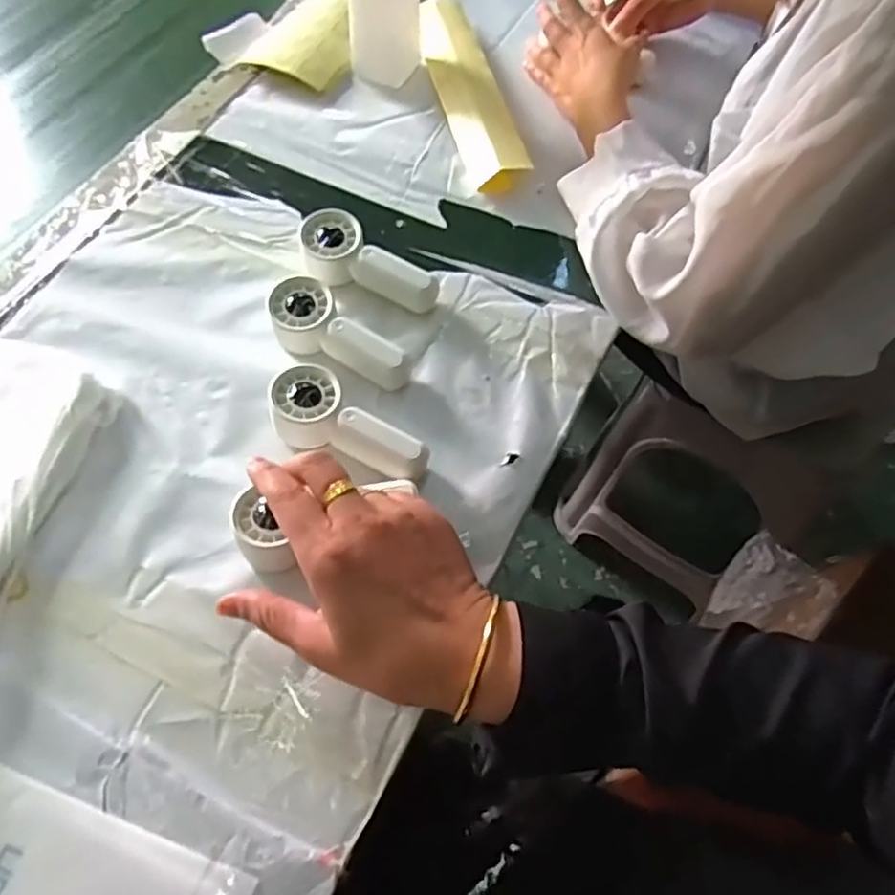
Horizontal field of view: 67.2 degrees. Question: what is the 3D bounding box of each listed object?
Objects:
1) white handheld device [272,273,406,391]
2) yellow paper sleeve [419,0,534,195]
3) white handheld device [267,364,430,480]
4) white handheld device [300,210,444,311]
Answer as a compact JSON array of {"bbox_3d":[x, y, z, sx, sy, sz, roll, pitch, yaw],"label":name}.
[{"bbox_3d":[-0.078,-0.074,0.469,0.107,0.031,0.044,39,67,19],"label":"white handheld device"},{"bbox_3d":[0.016,-0.334,0.621,0.051,0.025,0.258,-12,62,-8],"label":"yellow paper sleeve"},{"bbox_3d":[-0.062,-0.015,0.442,0.108,0.033,0.047,19,62,9],"label":"white handheld device"},{"bbox_3d":[-0.058,-0.135,0.505,0.108,0.036,0.050,20,62,10],"label":"white handheld device"}]

